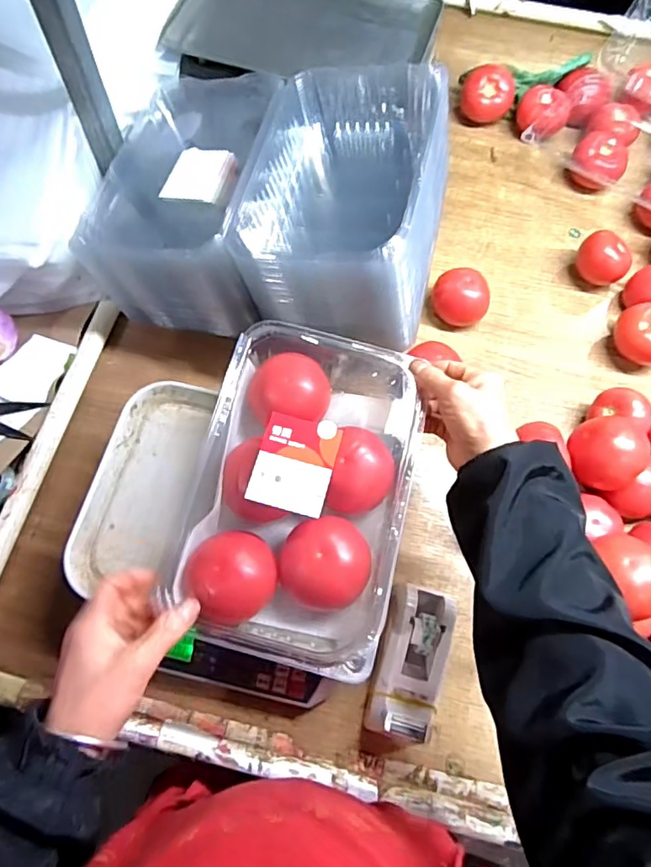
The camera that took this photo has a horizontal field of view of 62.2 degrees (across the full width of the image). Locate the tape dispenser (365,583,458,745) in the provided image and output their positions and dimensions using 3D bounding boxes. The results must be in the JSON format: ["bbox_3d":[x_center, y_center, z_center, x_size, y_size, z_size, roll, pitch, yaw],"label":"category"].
[{"bbox_3d":[0.084,0.216,0.512,0.067,0.068,0.129,13,69,4],"label":"tape dispenser"}]

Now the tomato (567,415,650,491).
[{"bbox_3d":[0.298,0.024,0.569,0.072,0.056,0.063,11,69,3],"label":"tomato"}]

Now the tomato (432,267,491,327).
[{"bbox_3d":[0.174,-0.175,0.692,0.071,0.053,0.069,22,70,8],"label":"tomato"}]

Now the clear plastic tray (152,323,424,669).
[{"bbox_3d":[-0.018,0.042,0.471,0.177,0.088,0.268,14,69,5],"label":"clear plastic tray"}]

